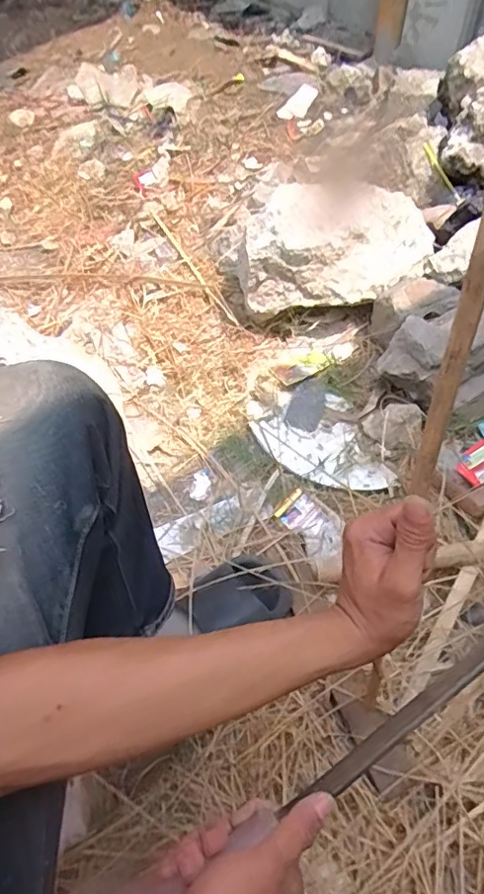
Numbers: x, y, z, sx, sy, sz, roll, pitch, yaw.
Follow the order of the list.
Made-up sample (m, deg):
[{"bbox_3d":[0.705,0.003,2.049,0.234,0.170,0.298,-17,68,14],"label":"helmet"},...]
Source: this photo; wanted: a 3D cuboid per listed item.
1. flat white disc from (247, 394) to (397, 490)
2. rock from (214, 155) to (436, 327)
[{"bbox_3d":[0.136,0.007,0.951,0.170,0.013,0.208,-19,58,-10],"label":"flat white disc"},{"bbox_3d":[0.130,-0.391,1.075,0.370,0.210,0.288,-1,57,2],"label":"rock"}]

